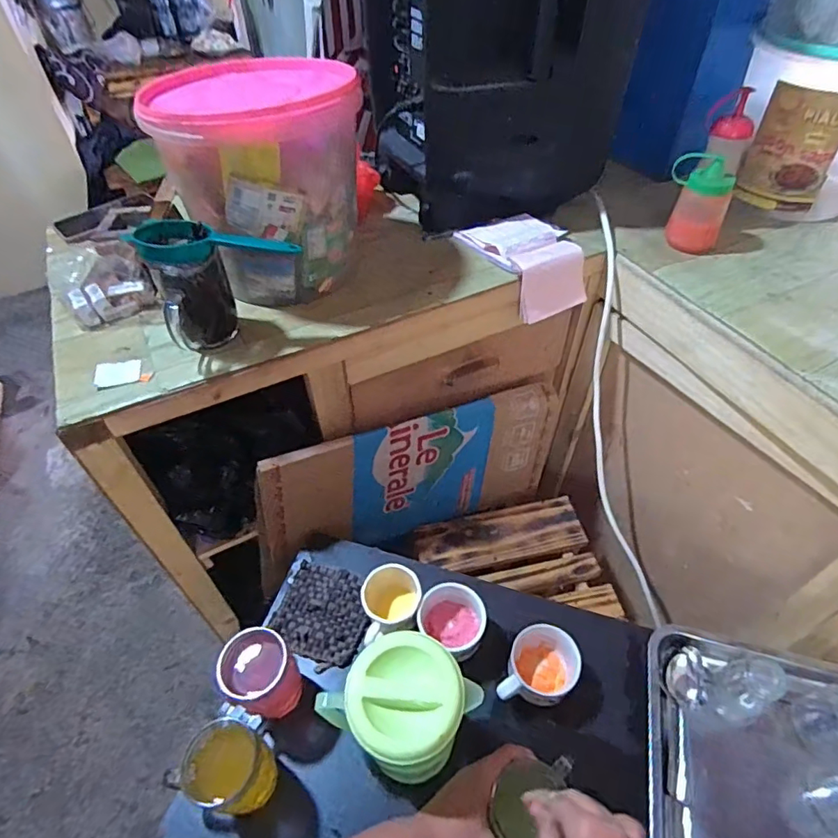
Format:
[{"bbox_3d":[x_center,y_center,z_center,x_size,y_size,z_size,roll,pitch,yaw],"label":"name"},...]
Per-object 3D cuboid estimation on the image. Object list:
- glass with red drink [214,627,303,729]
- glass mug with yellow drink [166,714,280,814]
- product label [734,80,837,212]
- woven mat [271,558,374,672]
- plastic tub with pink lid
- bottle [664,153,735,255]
[{"bbox_3d":[-0.185,0.309,0.613,0.082,0.129,0.070,-25,53,-18],"label":"glass with red drink"},{"bbox_3d":[-0.200,0.376,0.555,0.081,0.114,0.075,19,53,18],"label":"glass mug with yellow drink"},{"bbox_3d":[0.563,-0.403,0.779,0.114,0.163,0.022,29,56,25],"label":"product label"},{"bbox_3d":[-0.132,0.269,0.719,0.129,0.013,0.120,17,52,16],"label":"woven mat"},{"bbox_3d":[-0.197,-0.314,0.690,0.227,0.236,0.224,-1,49,2],"label":"plastic tub with pink lid"},{"bbox_3d":[0.407,-0.314,0.756,0.079,0.118,0.057,10,50,11],"label":"bottle"}]

